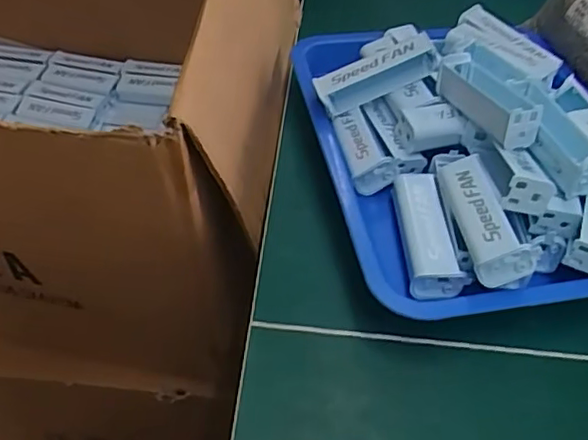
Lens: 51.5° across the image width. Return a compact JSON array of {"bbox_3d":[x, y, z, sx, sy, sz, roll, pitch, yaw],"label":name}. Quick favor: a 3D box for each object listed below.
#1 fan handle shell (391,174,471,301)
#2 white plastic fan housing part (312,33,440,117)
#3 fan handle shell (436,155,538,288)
[{"bbox_3d":[0.097,0.008,0.447,0.037,0.026,0.105,2,48,-4],"label":"fan handle shell"},{"bbox_3d":[0.068,-0.121,0.506,0.098,0.029,0.024,-22,49,10],"label":"white plastic fan housing part"},{"bbox_3d":[0.131,-0.003,0.424,0.036,0.029,0.106,-29,38,19],"label":"fan handle shell"}]

